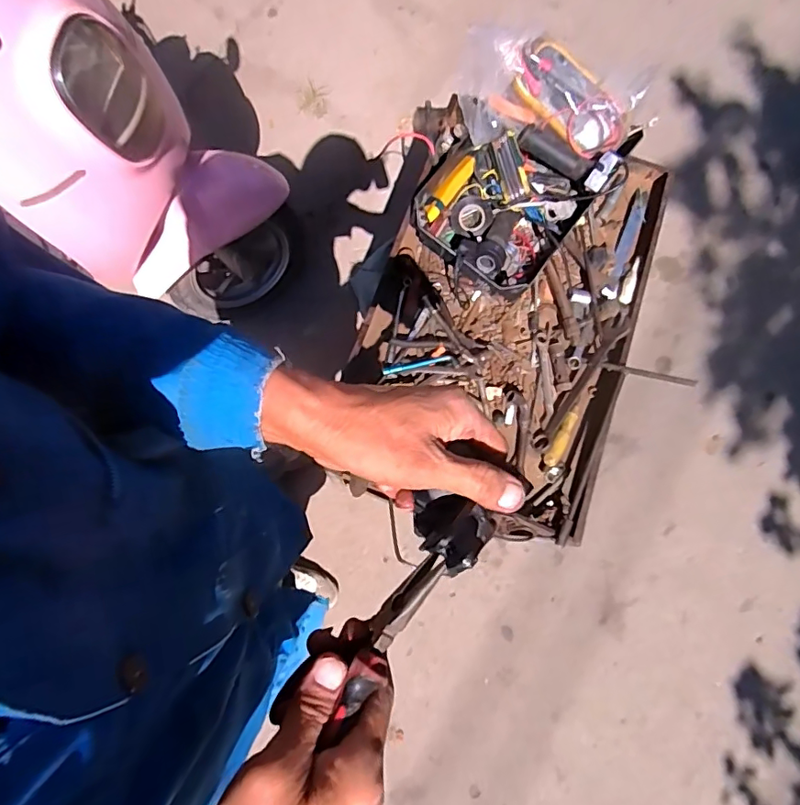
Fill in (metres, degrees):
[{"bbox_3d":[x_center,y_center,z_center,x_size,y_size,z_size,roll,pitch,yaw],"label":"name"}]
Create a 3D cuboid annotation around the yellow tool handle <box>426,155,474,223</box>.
[{"bbox_3d":[0.074,-0.323,0.780,0.024,0.015,0.126,36,82,6],"label":"yellow tool handle"}]

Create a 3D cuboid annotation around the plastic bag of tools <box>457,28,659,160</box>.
[{"bbox_3d":[0.216,-0.444,0.753,0.262,0.069,0.143,12,79,-2],"label":"plastic bag of tools"}]

